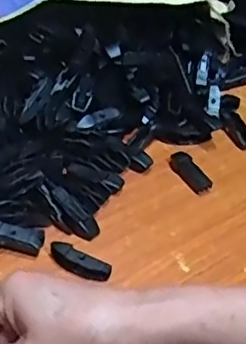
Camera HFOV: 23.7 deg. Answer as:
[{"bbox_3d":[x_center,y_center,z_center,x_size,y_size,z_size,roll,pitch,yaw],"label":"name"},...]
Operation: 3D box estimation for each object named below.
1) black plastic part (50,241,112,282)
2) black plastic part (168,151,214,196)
[{"bbox_3d":[-0.035,0.072,0.470,0.052,0.012,0.016,20,46,17],"label":"black plastic part"},{"bbox_3d":[0.064,-0.001,0.560,0.020,0.013,0.051,-22,49,-25],"label":"black plastic part"}]

